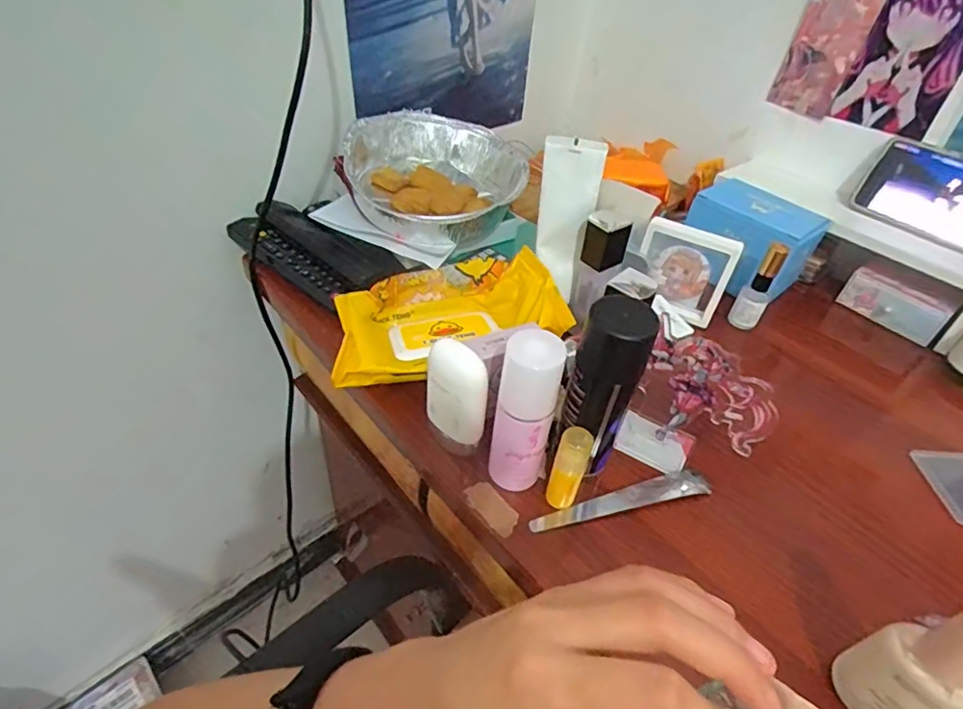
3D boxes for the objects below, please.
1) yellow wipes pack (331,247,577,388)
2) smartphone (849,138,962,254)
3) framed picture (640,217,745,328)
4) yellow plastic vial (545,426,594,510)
[{"bbox_3d":[-0.029,-0.037,0.483,0.199,0.046,0.122,-4,43,-12],"label":"yellow wipes pack"},{"bbox_3d":[0.485,-0.156,0.555,0.167,0.081,0.010,39,31,30],"label":"smartphone"},{"bbox_3d":[0.201,-0.083,0.541,0.085,0.085,0.025,23,45,17],"label":"framed picture"},{"bbox_3d":[0.059,0.079,0.369,0.020,0.069,0.016,22,44,16],"label":"yellow plastic vial"}]

